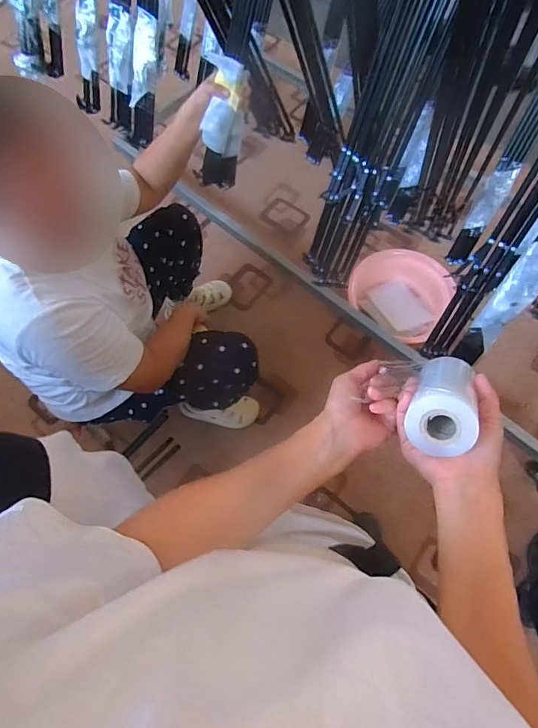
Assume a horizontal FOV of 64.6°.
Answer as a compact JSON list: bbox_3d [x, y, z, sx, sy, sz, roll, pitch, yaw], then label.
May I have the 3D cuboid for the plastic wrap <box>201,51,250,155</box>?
[{"bbox_3d":[-0.102,-0.554,0.919,0.097,0.183,0.052,16,38,6],"label":"plastic wrap"}]

